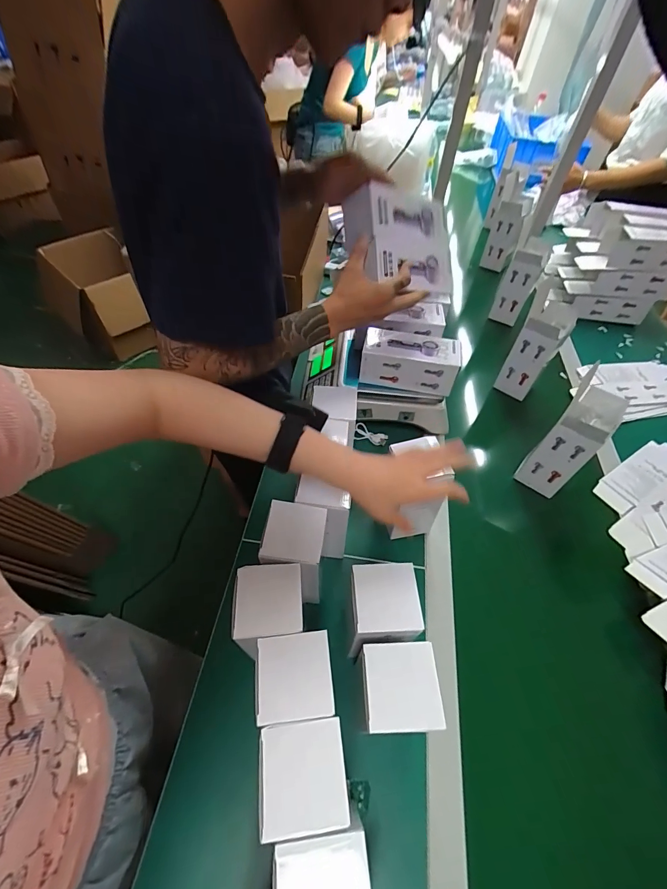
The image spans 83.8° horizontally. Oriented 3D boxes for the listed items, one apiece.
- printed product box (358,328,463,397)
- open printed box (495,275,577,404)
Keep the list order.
[{"bbox_3d":[0.135,-0.153,0.661,0.161,0.072,0.081,12,53,4],"label":"printed product box"},{"bbox_3d":[0.416,-0.200,0.778,0.089,0.203,0.069,31,56,17],"label":"open printed box"}]

